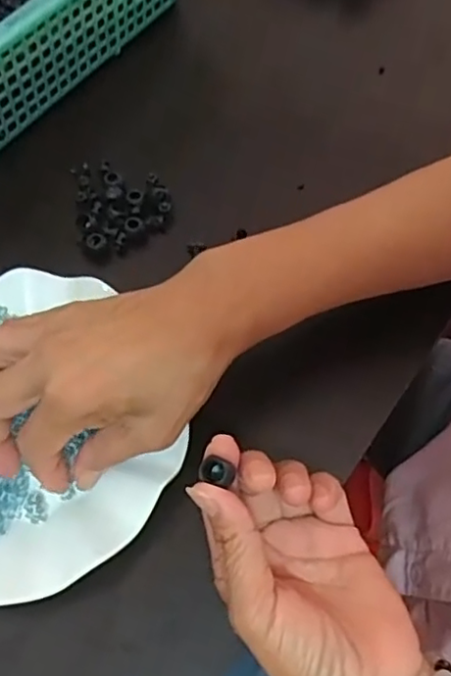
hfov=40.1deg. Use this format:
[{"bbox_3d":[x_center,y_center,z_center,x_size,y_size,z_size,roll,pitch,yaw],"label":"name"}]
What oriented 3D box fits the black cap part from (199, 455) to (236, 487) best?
[{"bbox_3d":[-0.004,0.059,0.274,0.015,0.007,0.010,16,67,9],"label":"black cap part"}]

